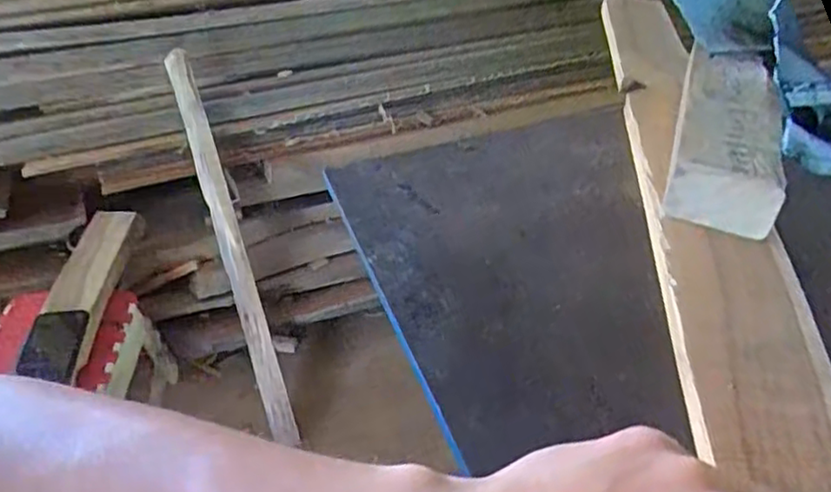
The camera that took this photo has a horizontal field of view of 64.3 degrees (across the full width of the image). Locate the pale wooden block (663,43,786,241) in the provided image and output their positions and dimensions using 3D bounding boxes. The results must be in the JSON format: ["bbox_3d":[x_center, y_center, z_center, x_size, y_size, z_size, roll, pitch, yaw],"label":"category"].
[{"bbox_3d":[0.199,-0.072,0.425,0.063,0.041,0.151,15,44,16],"label":"pale wooden block"}]

